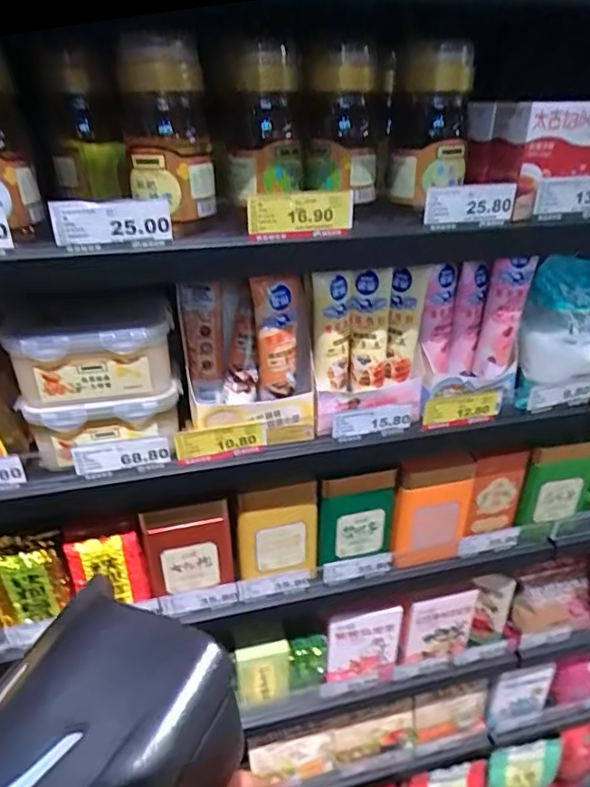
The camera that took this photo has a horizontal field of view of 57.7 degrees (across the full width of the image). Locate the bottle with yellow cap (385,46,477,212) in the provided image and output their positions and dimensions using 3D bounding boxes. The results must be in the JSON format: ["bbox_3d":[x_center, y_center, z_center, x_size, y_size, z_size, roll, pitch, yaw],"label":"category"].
[{"bbox_3d":[0.127,-0.255,0.511,0.070,0.127,0.079,4,29,8],"label":"bottle with yellow cap"}]

